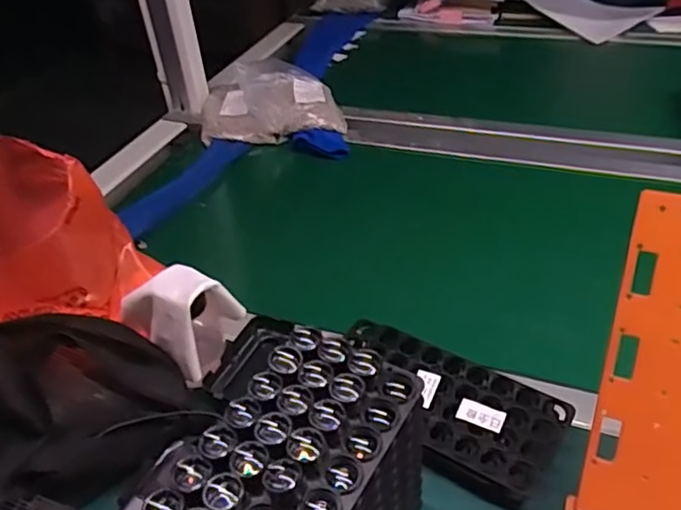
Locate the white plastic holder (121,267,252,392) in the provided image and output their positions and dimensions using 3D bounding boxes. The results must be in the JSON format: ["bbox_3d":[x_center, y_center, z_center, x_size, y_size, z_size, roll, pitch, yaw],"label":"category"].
[{"bbox_3d":[-0.151,0.054,0.601,0.080,0.098,0.087,20,45,29],"label":"white plastic holder"}]

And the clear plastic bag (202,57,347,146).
[{"bbox_3d":[-0.121,-0.263,1.041,0.244,0.090,0.155,-5,39,1],"label":"clear plastic bag"}]

